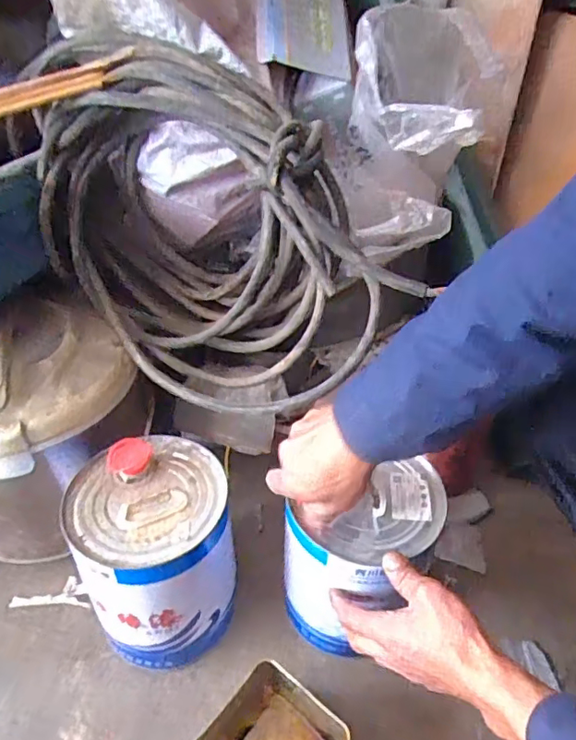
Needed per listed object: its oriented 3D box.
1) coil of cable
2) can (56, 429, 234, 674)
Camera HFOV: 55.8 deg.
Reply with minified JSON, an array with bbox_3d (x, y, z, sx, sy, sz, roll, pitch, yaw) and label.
[{"bbox_3d":[-0.109,-0.162,0.638,0.484,0.331,0.234,30,49,30],"label":"coil of cable"},{"bbox_3d":[-0.144,0.209,0.617,0.155,0.223,0.163,0,41,0],"label":"can"}]

